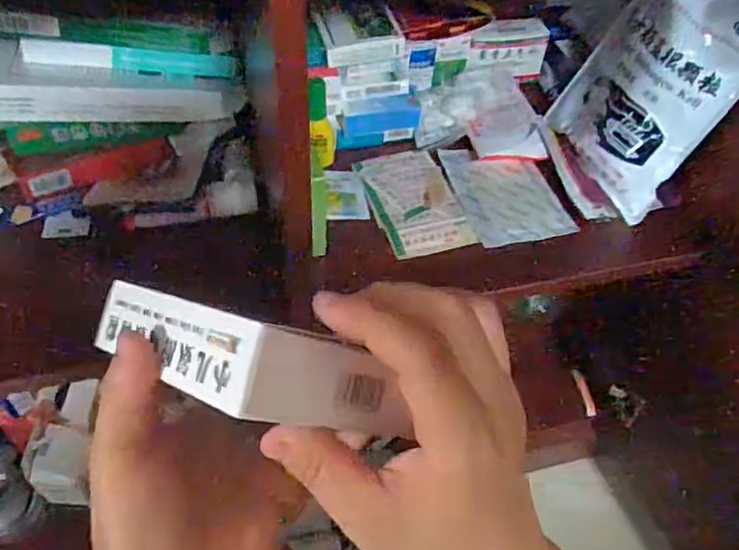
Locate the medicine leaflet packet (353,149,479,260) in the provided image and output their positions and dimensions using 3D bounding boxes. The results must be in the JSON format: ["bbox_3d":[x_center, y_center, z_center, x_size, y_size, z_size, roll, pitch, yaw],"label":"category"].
[{"bbox_3d":[0.043,-0.073,0.624,0.084,0.004,0.132,-13,55,-13],"label":"medicine leaflet packet"}]

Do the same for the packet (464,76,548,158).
[{"bbox_3d":[0.140,-0.171,0.684,0.077,0.017,0.116,-10,61,-7],"label":"packet"}]

